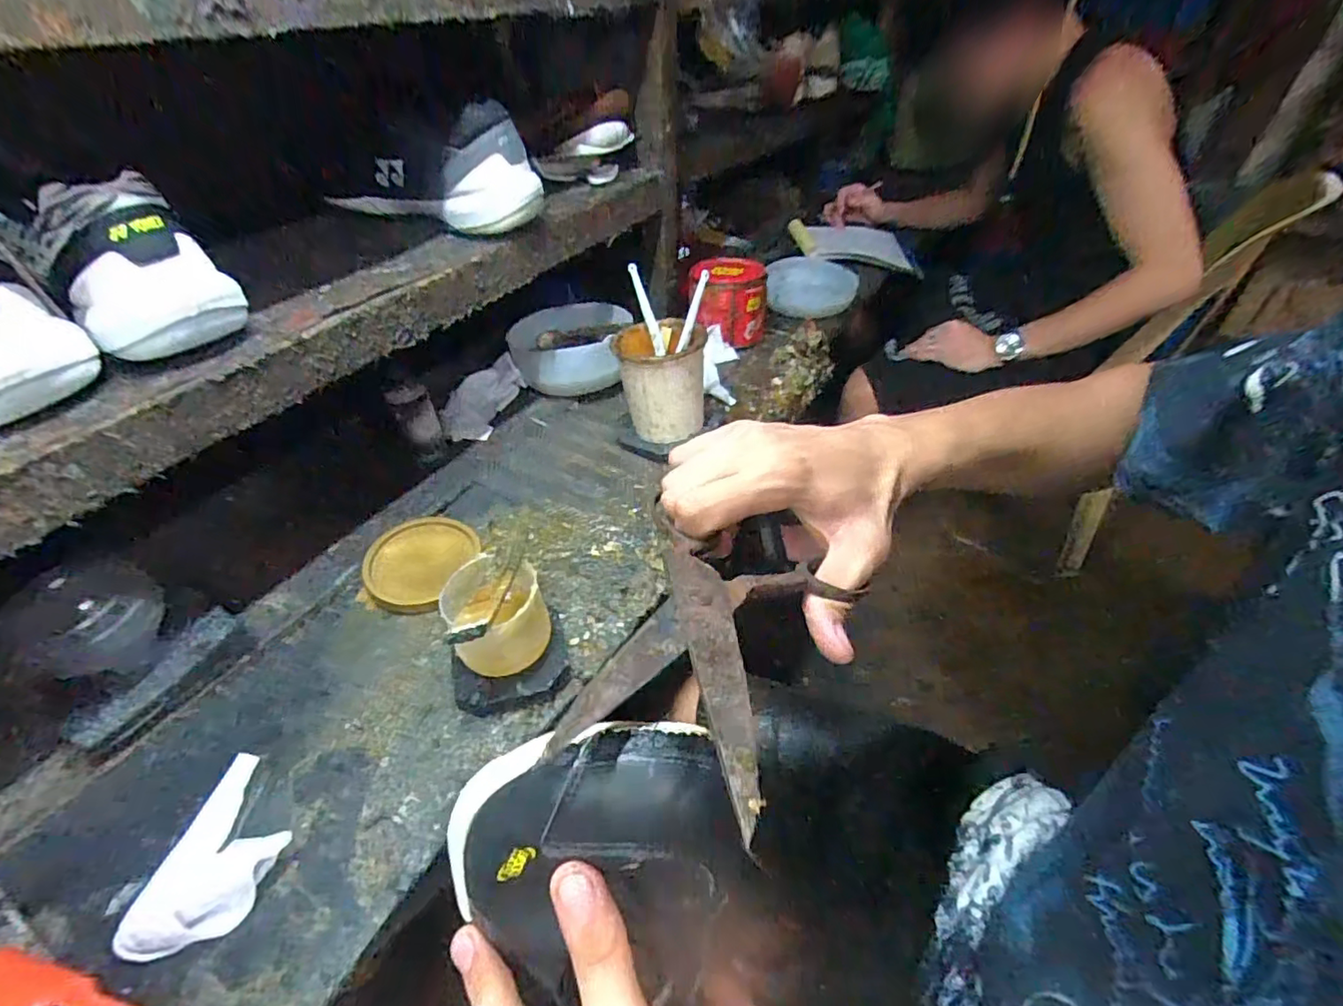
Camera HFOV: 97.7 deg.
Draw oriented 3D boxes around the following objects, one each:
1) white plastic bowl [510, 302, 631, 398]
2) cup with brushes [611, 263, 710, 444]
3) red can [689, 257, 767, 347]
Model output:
[{"bbox_3d":[-0.119,-0.184,0.714,0.138,0.076,0.125,-9,43,-7],"label":"white plastic bowl"},{"bbox_3d":[-0.010,-0.142,0.612,0.089,0.147,0.108,3,43,5],"label":"cup with brushes"},{"bbox_3d":[0.077,-0.276,0.803,0.101,0.085,0.097,-2,43,0],"label":"red can"}]

